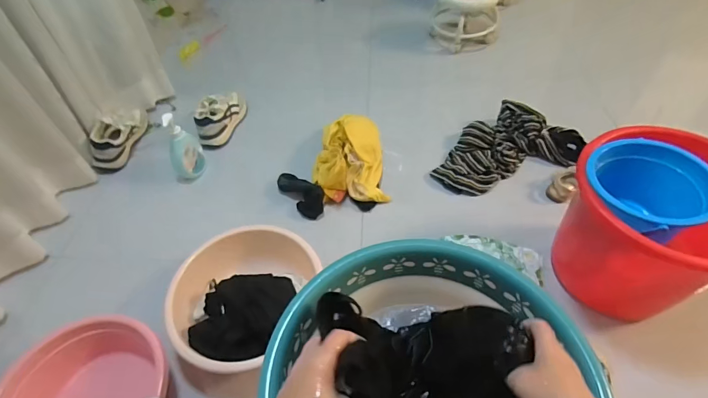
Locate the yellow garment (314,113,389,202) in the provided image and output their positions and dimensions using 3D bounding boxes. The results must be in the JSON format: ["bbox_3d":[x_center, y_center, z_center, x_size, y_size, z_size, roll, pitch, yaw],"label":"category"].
[{"bbox_3d":[-0.016,-0.120,1.120,0.197,0.113,0.282,-6,50,-1],"label":"yellow garment"}]

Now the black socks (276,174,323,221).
[{"bbox_3d":[-0.144,-0.015,1.085,0.080,0.038,0.166,-39,58,-25],"label":"black socks"}]

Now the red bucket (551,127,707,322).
[{"bbox_3d":[0.592,0.063,0.789,0.324,0.290,0.287,13,52,14],"label":"red bucket"}]

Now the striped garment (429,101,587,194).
[{"bbox_3d":[0.446,-0.159,1.144,0.447,0.103,0.234,-18,51,-11],"label":"striped garment"}]

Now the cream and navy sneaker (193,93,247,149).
[{"bbox_3d":[-0.446,-0.276,1.283,0.092,0.104,0.216,10,52,12],"label":"cream and navy sneaker"}]

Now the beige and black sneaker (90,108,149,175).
[{"bbox_3d":[-0.759,-0.217,1.252,0.089,0.123,0.274,1,50,4],"label":"beige and black sneaker"}]

